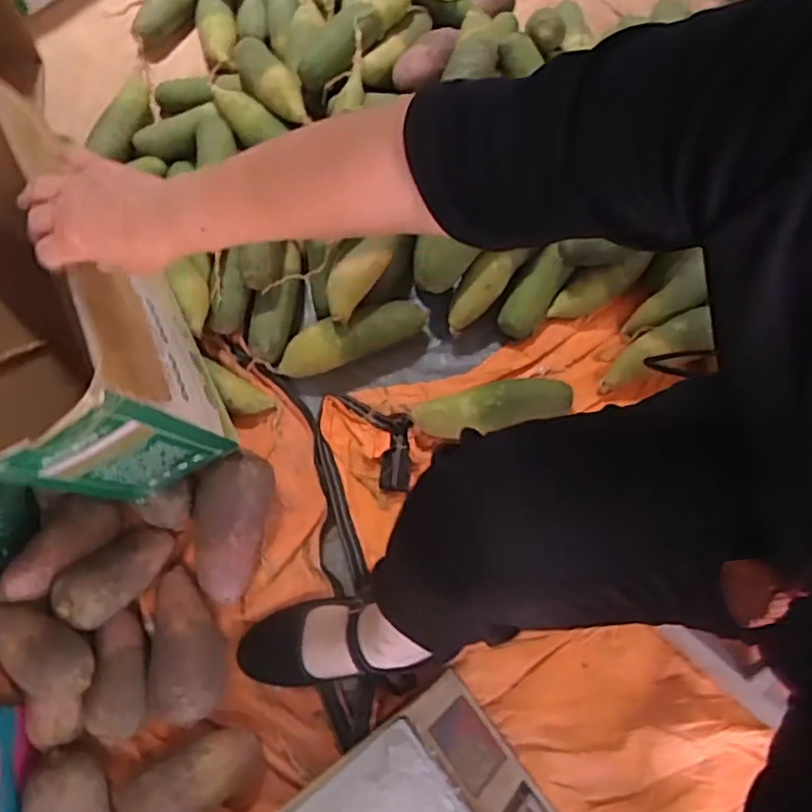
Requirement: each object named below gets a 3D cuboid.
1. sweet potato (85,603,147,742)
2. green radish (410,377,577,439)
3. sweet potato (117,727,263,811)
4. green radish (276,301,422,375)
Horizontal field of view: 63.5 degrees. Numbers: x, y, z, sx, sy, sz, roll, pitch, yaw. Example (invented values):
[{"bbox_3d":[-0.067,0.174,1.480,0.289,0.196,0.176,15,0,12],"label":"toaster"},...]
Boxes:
[{"bbox_3d":[-0.297,0.276,0.681,0.048,0.048,0.126,-5,70,-5],"label":"sweet potato"},{"bbox_3d":[0.113,0.002,0.826,0.204,0.059,0.059,-14,71,-8],"label":"green radish"},{"bbox_3d":[-0.212,0.381,0.660,0.139,0.066,0.073,-26,73,-12],"label":"sweet potato"},{"bbox_3d":[-0.065,-0.090,0.841,0.204,0.063,0.053,-19,72,-10],"label":"green radish"}]

